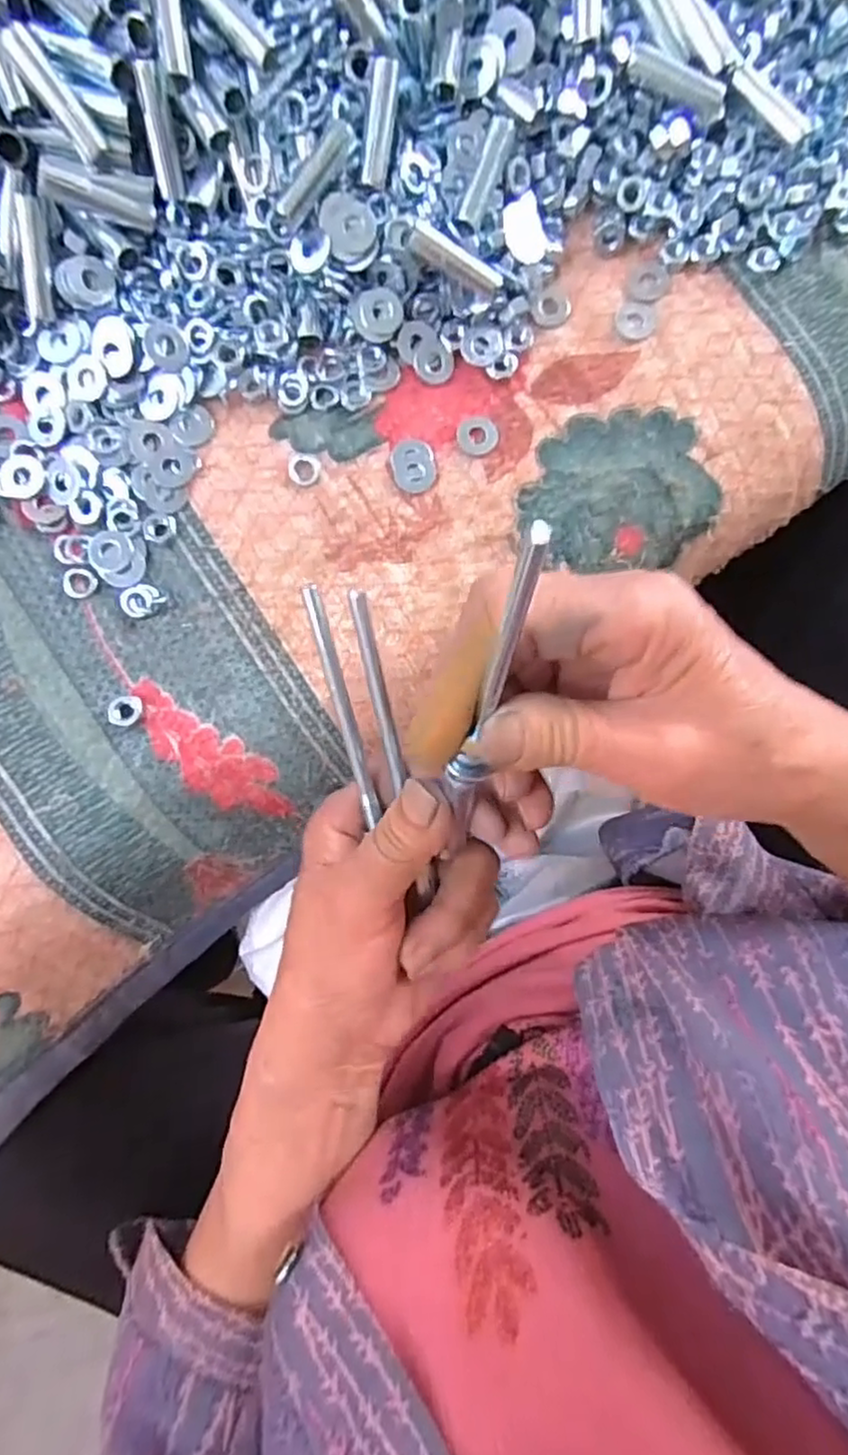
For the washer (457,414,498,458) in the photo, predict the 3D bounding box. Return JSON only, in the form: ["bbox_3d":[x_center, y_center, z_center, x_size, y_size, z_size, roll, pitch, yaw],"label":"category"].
[{"bbox_3d":[0.025,-0.134,0.317,0.019,0.004,0.018,0,90,-5],"label":"washer"}]

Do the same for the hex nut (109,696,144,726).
[{"bbox_3d":[-0.129,-0.007,0.297,0.014,0.006,0.013,-14,91,-5],"label":"hex nut"}]

